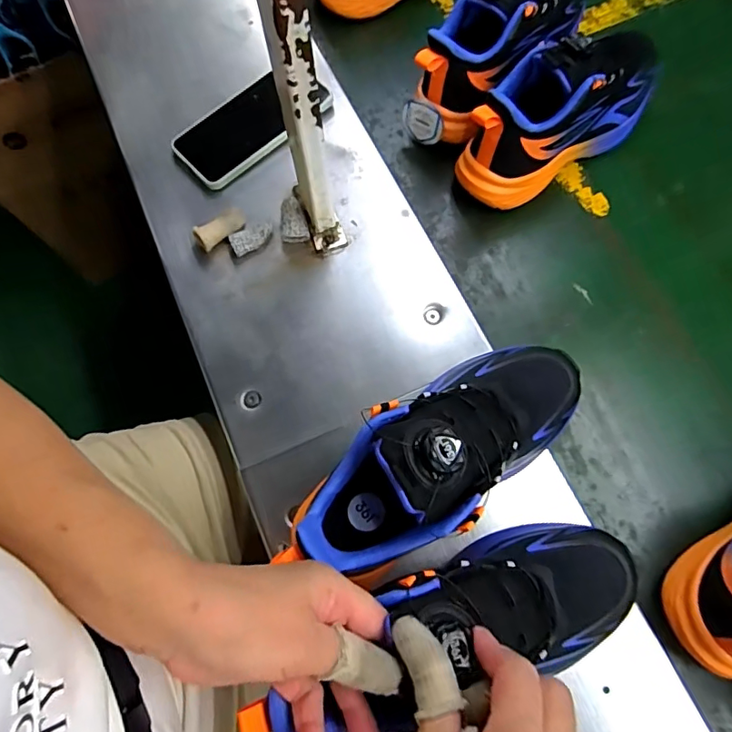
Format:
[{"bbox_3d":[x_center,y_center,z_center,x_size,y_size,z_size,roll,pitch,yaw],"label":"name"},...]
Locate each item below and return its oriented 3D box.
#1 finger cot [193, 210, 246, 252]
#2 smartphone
[{"bbox_3d":[-0.136,-0.129,0.486,0.049,0.020,0.024,-38,75,-10],"label":"finger cot"},{"bbox_3d":[-0.118,-0.248,0.526,0.157,0.018,0.077,-41,68,-11],"label":"smartphone"}]

